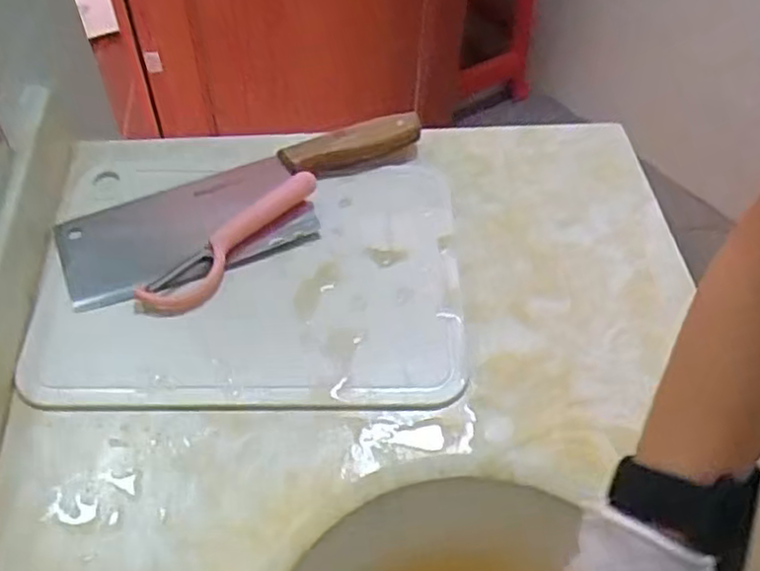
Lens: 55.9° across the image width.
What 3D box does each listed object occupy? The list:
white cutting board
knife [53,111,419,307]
[{"bbox_3d":[-0.093,-0.026,0.525,0.292,0.013,0.253,0,53,-2],"label":"white cutting board"},{"bbox_3d":[-0.093,-0.062,0.539,0.289,0.026,0.089,-19,56,-16],"label":"knife"}]

